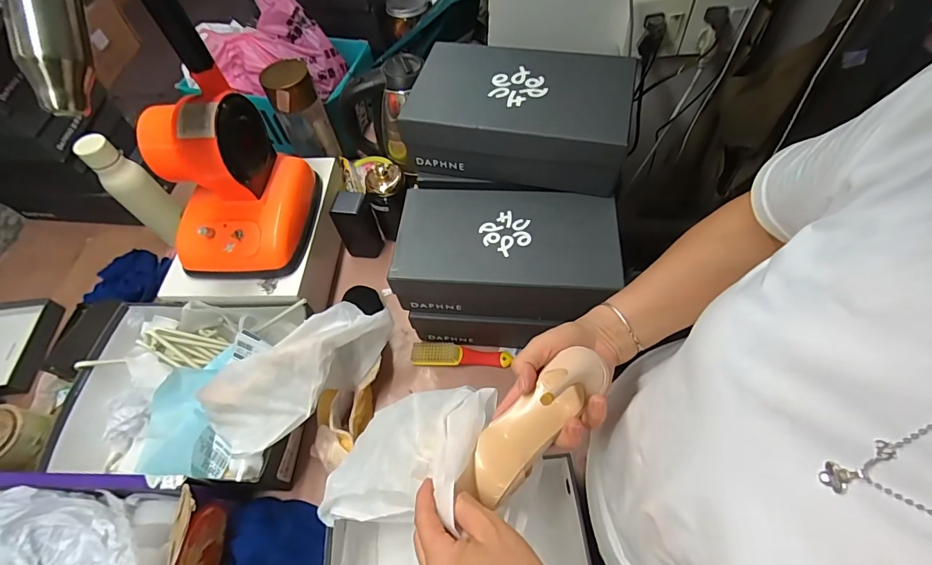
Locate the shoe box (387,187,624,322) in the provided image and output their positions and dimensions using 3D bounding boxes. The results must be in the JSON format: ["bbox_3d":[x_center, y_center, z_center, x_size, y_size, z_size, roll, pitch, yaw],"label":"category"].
[{"bbox_3d":[0.055,-0.043,0.599,0.291,0.089,0.160,4,59,6],"label":"shoe box"}]

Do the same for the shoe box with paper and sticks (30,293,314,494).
[{"bbox_3d":[-0.414,0.161,0.623,0.360,0.106,0.255,-1,59,3],"label":"shoe box with paper and sticks"}]

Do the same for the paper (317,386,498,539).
[{"bbox_3d":[-0.073,0.173,0.433,0.029,0.230,0.126,40,45,-23],"label":"paper"}]

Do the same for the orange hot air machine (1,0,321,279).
[{"bbox_3d":[-0.357,-0.205,0.494,0.190,0.476,0.202,-8,59,-1],"label":"orange hot air machine"}]

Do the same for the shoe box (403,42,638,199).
[{"bbox_3d":[0.074,-0.238,0.609,0.283,0.105,0.173,10,60,10],"label":"shoe box"}]

